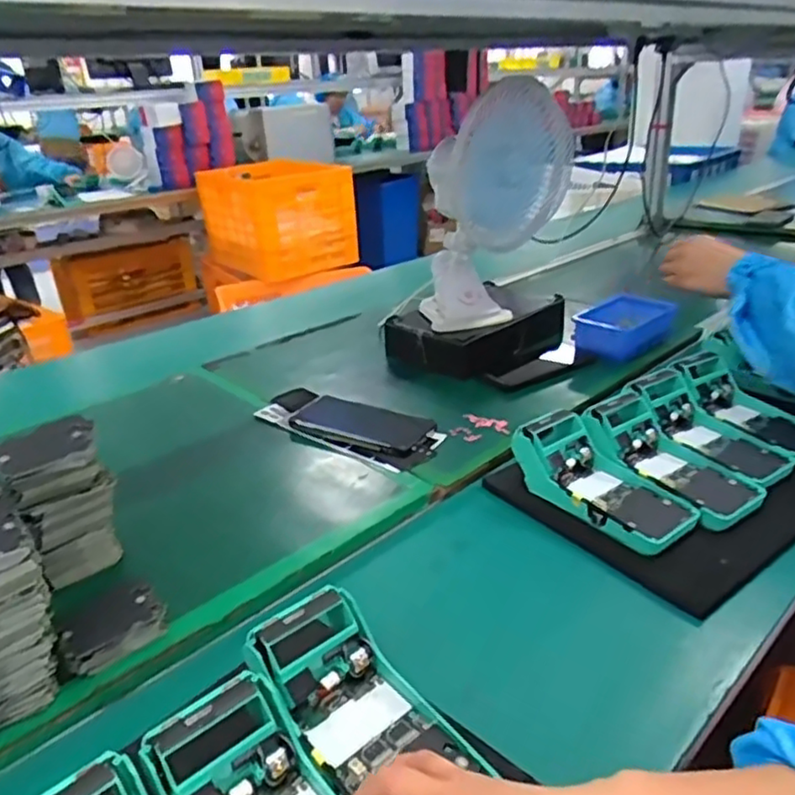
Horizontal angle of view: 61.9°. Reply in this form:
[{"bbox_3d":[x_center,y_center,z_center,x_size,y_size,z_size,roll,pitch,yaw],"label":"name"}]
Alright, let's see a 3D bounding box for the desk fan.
[{"bbox_3d":[0.132,-0.252,0.934,0.207,0.335,0.136,2,24,13],"label":"desk fan"}]

